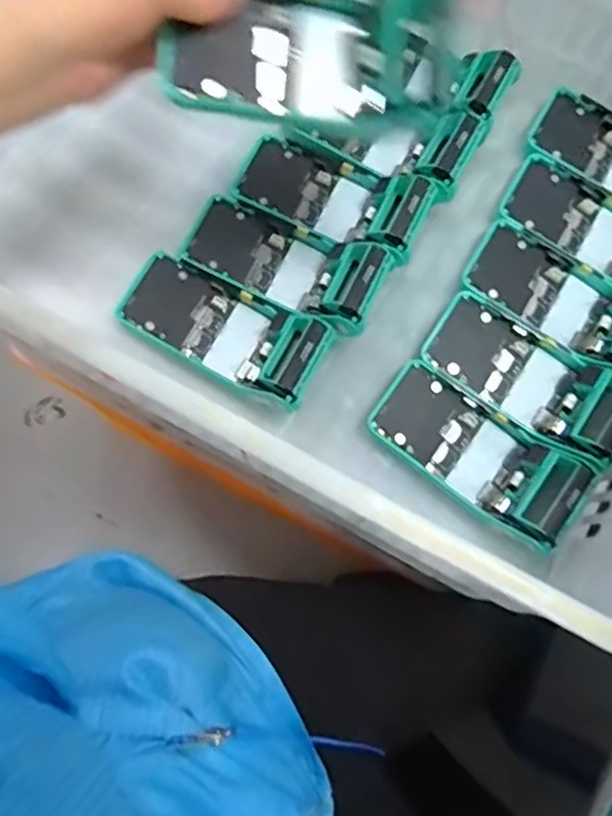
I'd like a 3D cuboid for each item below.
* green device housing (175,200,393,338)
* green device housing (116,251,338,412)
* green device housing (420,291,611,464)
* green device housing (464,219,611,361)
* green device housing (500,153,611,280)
[{"bbox_3d":[-0.017,-0.124,0.506,0.166,0.042,0.077,28,78,6],"label":"green device housing"},{"bbox_3d":[-0.065,-0.066,0.493,0.166,0.042,0.074,27,78,6],"label":"green device housing"},{"bbox_3d":[0.178,-0.028,0.480,0.159,0.043,0.071,33,79,7],"label":"green device housing"},{"bbox_3d":[0.214,-0.091,0.499,0.162,0.043,0.076,33,79,7],"label":"green device housing"},{"bbox_3d":[0.250,-0.156,0.515,0.161,0.045,0.078,30,79,6],"label":"green device housing"}]

